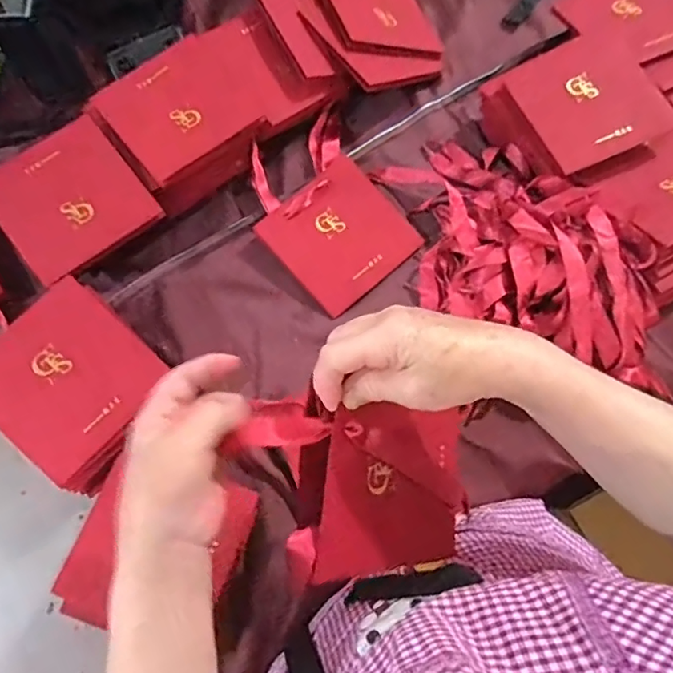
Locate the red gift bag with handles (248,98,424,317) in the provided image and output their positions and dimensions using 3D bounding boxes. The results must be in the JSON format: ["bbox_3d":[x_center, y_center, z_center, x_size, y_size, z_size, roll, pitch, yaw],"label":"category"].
[{"bbox_3d":[-0.014,-0.147,0.637,0.151,0.023,0.221,-31,75,-8],"label":"red gift bag with handles"}]

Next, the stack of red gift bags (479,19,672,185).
[{"bbox_3d":[0.271,-0.252,0.637,0.160,0.084,0.161,-26,74,-7],"label":"stack of red gift bags"}]

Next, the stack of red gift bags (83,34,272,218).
[{"bbox_3d":[-0.177,-0.239,0.641,0.153,0.078,0.150,-39,76,-10],"label":"stack of red gift bags"}]

